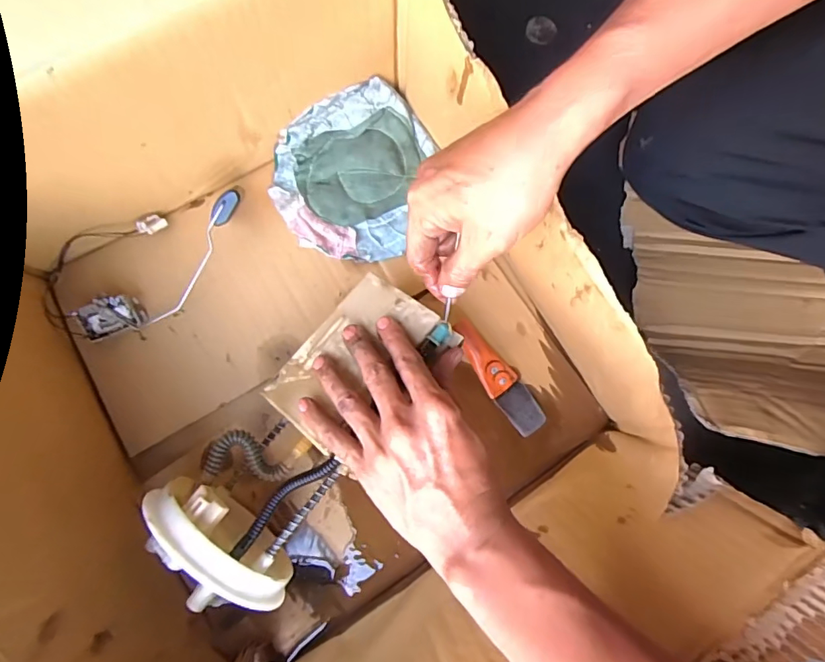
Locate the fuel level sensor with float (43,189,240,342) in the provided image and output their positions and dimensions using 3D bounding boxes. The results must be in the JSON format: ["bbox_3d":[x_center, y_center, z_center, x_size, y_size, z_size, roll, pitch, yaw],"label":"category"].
[{"bbox_3d":[-0.246,-0.070,0.454,0.203,0.034,0.105,-39,81,4],"label":"fuel level sensor with float"}]

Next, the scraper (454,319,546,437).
[{"bbox_3d":[0.079,0.042,0.457,0.031,0.023,0.119,-37,81,-8],"label":"scraper"}]

